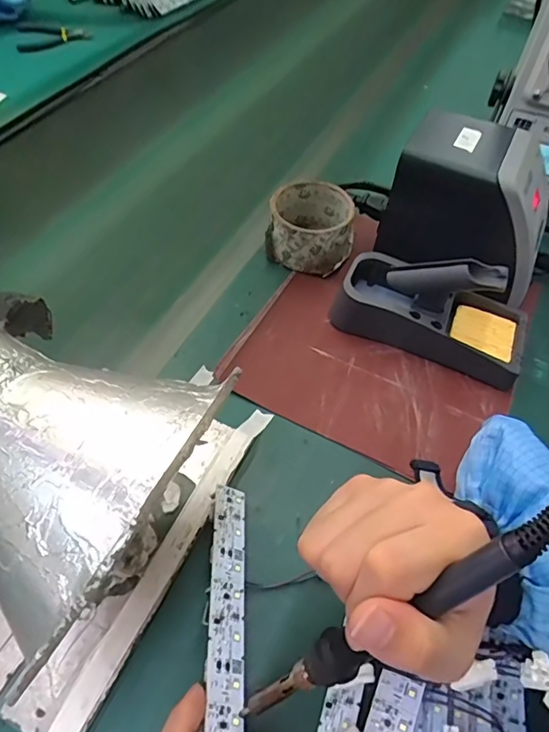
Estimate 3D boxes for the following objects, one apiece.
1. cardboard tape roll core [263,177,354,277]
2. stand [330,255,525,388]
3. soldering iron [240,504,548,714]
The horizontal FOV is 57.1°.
[{"bbox_3d":[0.037,-0.142,0.518,0.083,0.056,0.086,7,53,2],"label":"cardboard tape roll core"},{"bbox_3d":[0.144,-0.059,0.445,0.164,0.085,0.071,22,56,13],"label":"stand"},{"bbox_3d":[0.044,0.113,0.215,0.012,0.206,0.020,13,40,-42],"label":"soldering iron"}]

